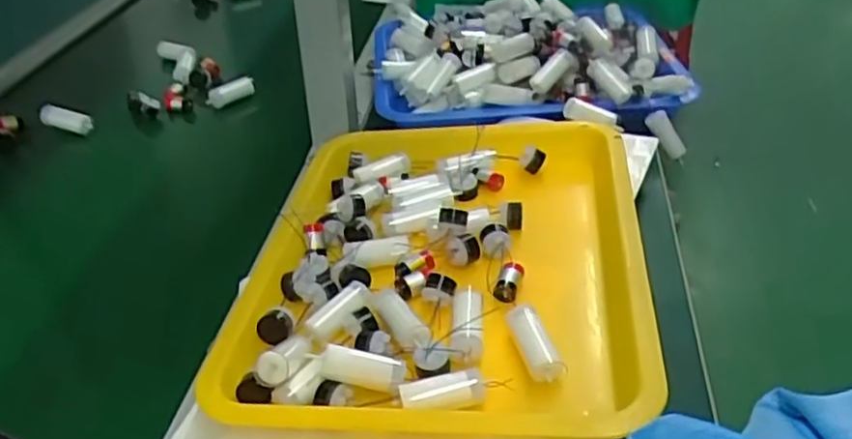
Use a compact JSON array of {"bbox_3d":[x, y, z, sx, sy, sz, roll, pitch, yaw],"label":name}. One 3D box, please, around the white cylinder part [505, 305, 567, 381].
[{"bbox_3d":[0.064,0.072,0.414,0.015,0.019,0.050,-12,38,-14],"label":"white cylinder part"}]

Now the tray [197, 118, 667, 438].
[{"bbox_3d":[0.016,0.022,0.501,0.263,0.055,0.335,4,37,7],"label":"tray"}]

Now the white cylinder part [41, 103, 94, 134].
[{"bbox_3d":[-0.386,-0.107,0.751,0.057,0.019,0.015,16,39,2],"label":"white cylinder part"}]

